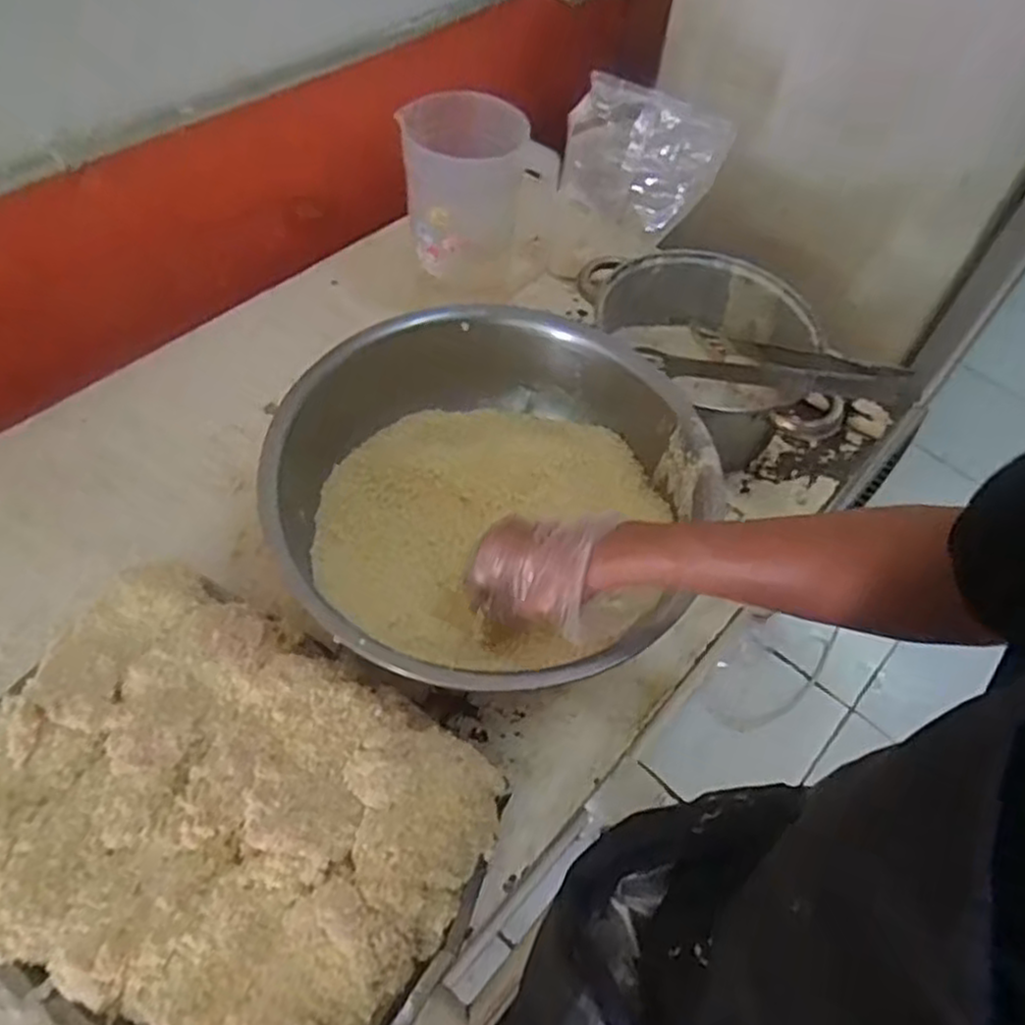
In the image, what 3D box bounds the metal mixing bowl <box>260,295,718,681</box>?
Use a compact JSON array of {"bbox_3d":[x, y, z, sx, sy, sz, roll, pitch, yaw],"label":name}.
[{"bbox_3d":[-0.026,-0.022,0.686,0.372,0.106,0.356,2,56,-3],"label":"metal mixing bowl"}]

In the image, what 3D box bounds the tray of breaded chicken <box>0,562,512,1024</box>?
[{"bbox_3d":[-0.211,0.221,0.548,0.364,0.074,0.282,27,59,14],"label":"tray of breaded chicken"}]

